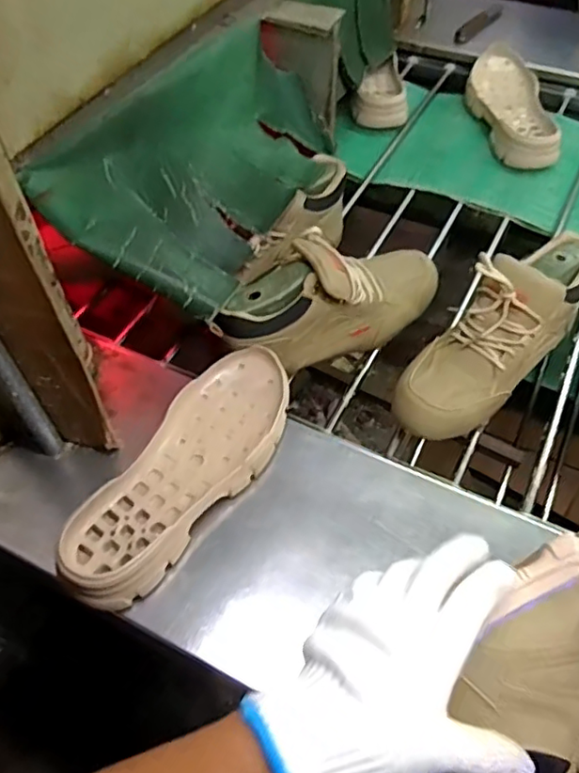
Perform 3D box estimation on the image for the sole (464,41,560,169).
[{"bbox_3d":[0.344,-0.442,0.950,0.106,0.054,0.275,-3,52,0],"label":"sole"}]

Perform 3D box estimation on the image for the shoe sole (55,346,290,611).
[{"bbox_3d":[-0.092,0.074,0.553,0.102,0.040,0.271,26,57,21],"label":"shoe sole"}]

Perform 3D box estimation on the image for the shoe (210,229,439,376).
[{"bbox_3d":[0.044,-0.095,0.656,0.256,0.114,0.079,-13,53,-25],"label":"shoe"}]

